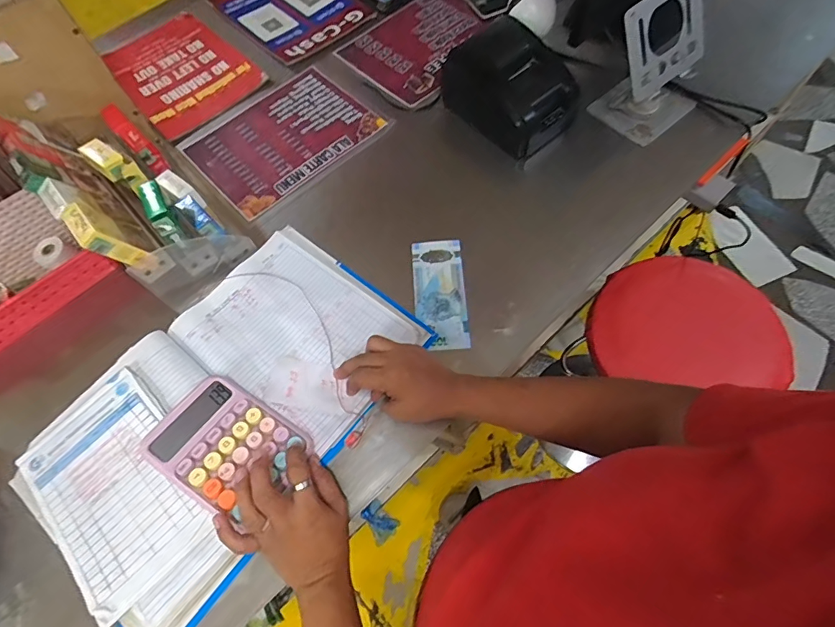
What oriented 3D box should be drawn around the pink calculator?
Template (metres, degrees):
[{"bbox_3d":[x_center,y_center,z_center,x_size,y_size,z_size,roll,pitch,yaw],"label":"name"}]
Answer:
[{"bbox_3d":[-0.205,0.136,0.482,0.131,0.023,0.111,29,58,14],"label":"pink calculator"}]

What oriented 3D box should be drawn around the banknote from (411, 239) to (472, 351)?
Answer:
[{"bbox_3d":[0.029,-0.028,0.590,0.066,0.006,0.157,-6,65,6],"label":"banknote"}]

